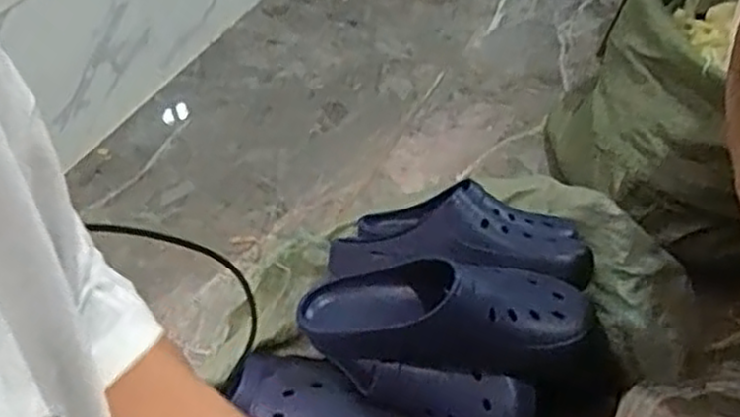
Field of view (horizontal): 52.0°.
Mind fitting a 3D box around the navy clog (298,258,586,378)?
[{"bbox_3d":[0.075,0.105,0.778,0.281,0.093,0.113,8,45,13],"label":"navy clog"}]

